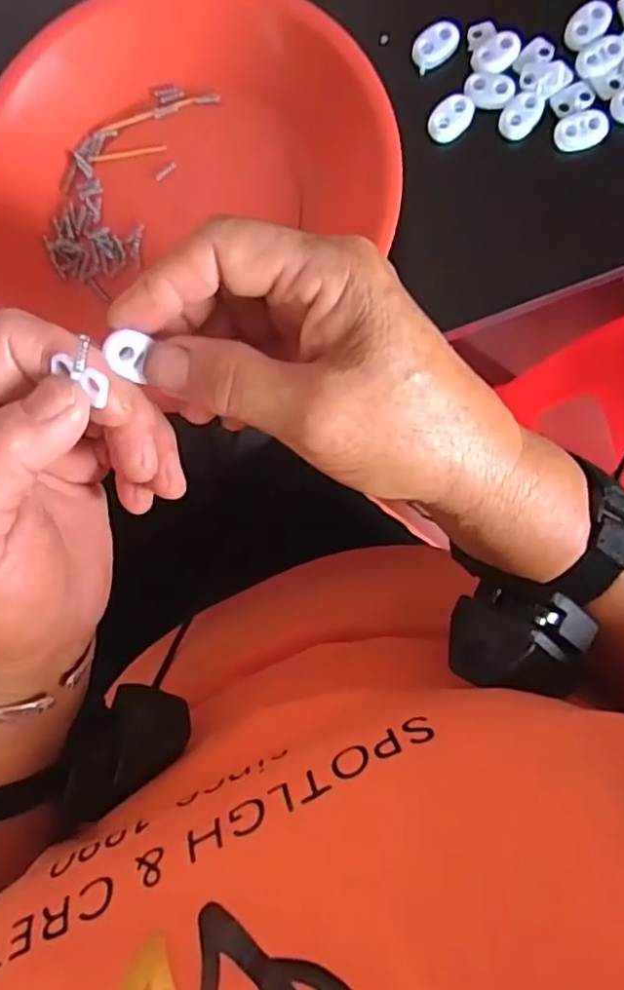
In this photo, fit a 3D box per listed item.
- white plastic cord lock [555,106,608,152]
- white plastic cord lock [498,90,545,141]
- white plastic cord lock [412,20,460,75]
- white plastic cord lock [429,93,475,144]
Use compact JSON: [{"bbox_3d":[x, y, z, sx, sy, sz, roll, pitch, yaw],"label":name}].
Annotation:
[{"bbox_3d":[0.120,-0.163,0.293,0.022,0.004,0.017,-14,84,5],"label":"white plastic cord lock"},{"bbox_3d":[0.094,-0.171,0.296,0.016,0.004,0.024,38,90,7],"label":"white plastic cord lock"},{"bbox_3d":[0.057,-0.207,0.302,0.023,0.006,0.015,-33,83,2],"label":"white plastic cord lock"},{"bbox_3d":[0.064,-0.172,0.299,0.016,0.004,0.023,38,90,7],"label":"white plastic cord lock"}]

